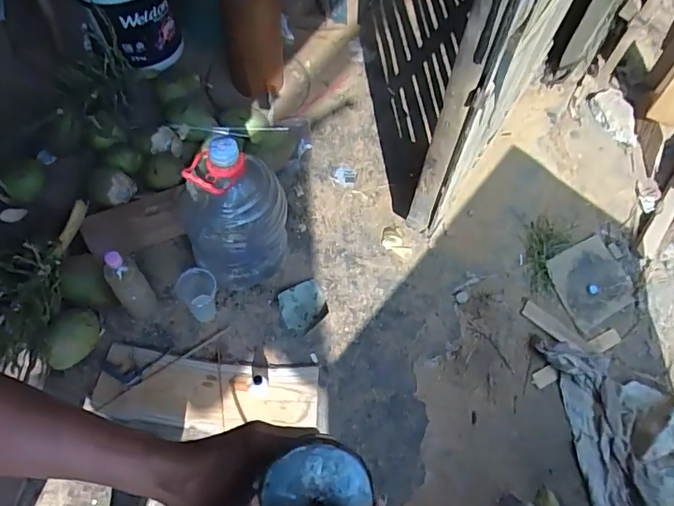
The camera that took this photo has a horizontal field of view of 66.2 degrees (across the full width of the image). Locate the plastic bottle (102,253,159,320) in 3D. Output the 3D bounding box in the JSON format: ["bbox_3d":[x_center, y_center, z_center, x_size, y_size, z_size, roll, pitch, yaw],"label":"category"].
[{"bbox_3d":[-0.492,0.073,1.228,0.082,0.265,0.092,-39,76,-23],"label":"plastic bottle"}]

